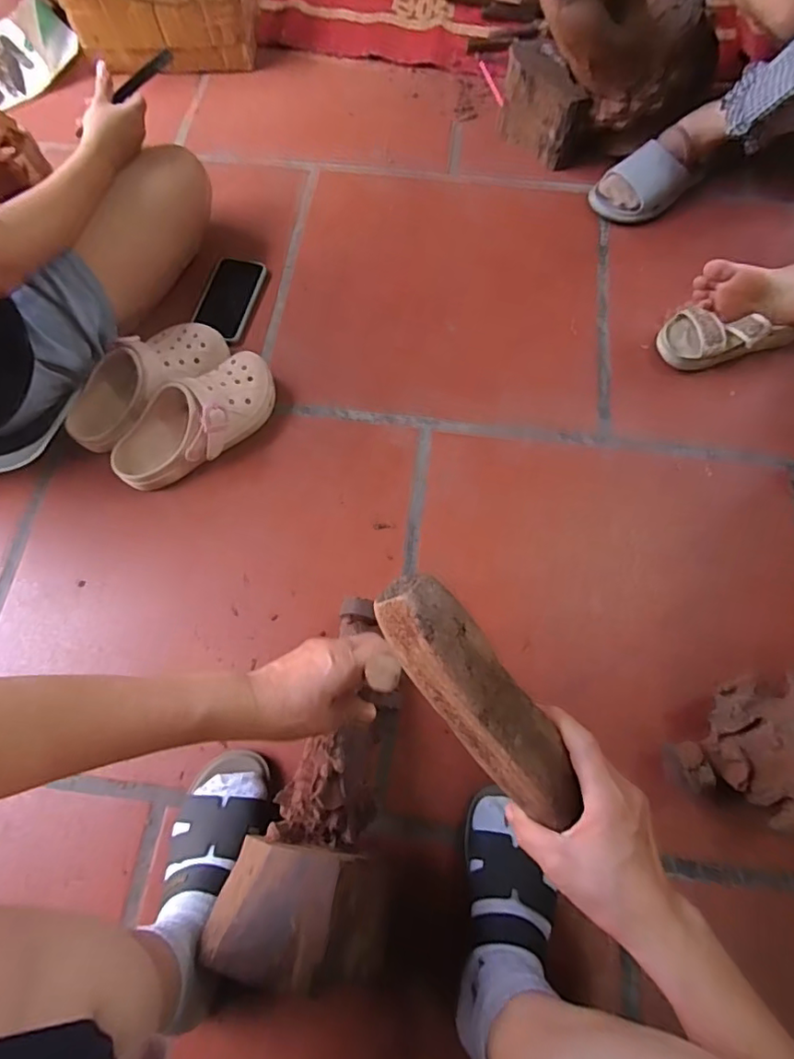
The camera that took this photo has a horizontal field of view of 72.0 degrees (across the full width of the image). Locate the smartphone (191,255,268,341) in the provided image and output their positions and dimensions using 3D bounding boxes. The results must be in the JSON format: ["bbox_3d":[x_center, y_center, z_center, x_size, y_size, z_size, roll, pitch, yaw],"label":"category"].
[{"bbox_3d":[-0.269,-0.366,0.867,0.084,0.017,0.150,14,70,6],"label":"smartphone"}]

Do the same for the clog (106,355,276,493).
[{"bbox_3d":[-0.274,-0.153,0.744,0.105,0.091,0.247,40,75,14],"label":"clog"}]

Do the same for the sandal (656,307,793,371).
[{"bbox_3d":[0.491,-0.296,0.803,0.195,0.066,0.089,-13,70,-4],"label":"sandal"}]

